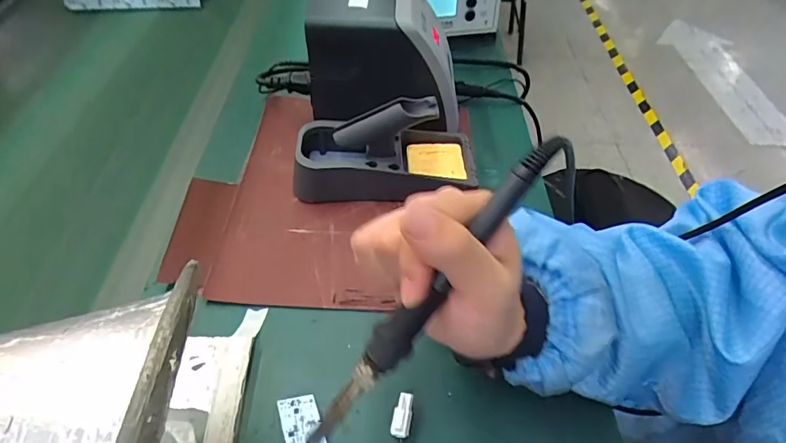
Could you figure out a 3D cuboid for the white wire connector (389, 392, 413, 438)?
[{"bbox_3d":[0.006,0.124,0.306,0.012,0.004,0.027,11,66,9],"label":"white wire connector"}]

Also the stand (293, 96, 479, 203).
[{"bbox_3d":[-0.006,-0.072,0.442,0.167,0.083,0.070,0,48,-2],"label":"stand"}]

